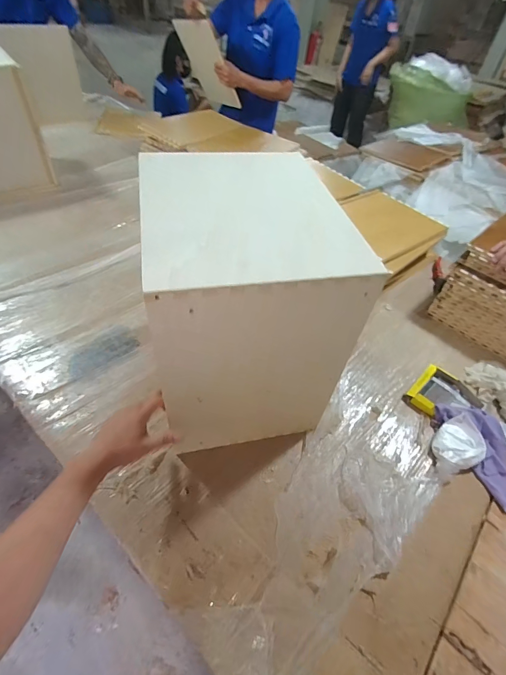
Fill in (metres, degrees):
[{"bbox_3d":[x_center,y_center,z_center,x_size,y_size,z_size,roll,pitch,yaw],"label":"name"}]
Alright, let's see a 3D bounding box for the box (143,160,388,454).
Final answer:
[{"bbox_3d":[-0.026,-0.061,0.599,0.263,0.362,0.329,-7,50,-11],"label":"box"}]

